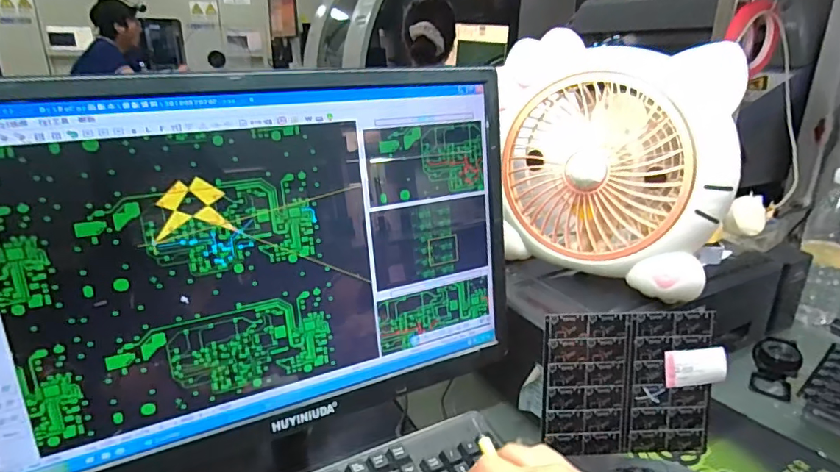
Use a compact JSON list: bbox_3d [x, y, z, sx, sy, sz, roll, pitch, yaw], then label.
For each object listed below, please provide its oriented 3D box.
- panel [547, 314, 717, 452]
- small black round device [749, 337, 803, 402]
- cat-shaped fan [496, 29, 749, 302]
[{"bbox_3d":[0.206,0.146,0.488,0.166,0.142,0.004,-1,8,-4],"label":"panel"},{"bbox_3d":[0.429,0.159,0.603,0.047,0.062,0.057,16,25,34],"label":"small black round device"},{"bbox_3d":[0.214,-0.079,0.548,0.243,0.234,0.119,17,26,37],"label":"cat-shaped fan"}]

